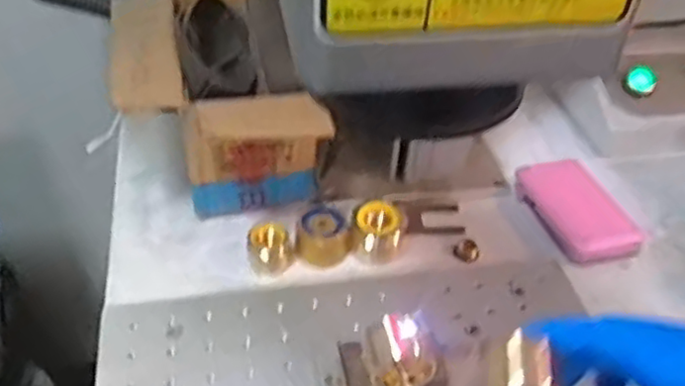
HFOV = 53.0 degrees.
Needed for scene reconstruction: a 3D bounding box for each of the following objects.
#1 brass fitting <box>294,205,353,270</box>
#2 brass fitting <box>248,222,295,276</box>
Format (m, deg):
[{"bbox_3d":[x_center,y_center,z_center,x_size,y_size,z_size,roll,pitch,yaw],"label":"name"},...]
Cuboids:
[{"bbox_3d":[-0.015,0.033,0.529,0.042,0.025,0.036,-30,51,-33],"label":"brass fitting"},{"bbox_3d":[-0.054,0.040,0.519,0.033,0.026,0.026,-1,41,-6],"label":"brass fitting"}]

